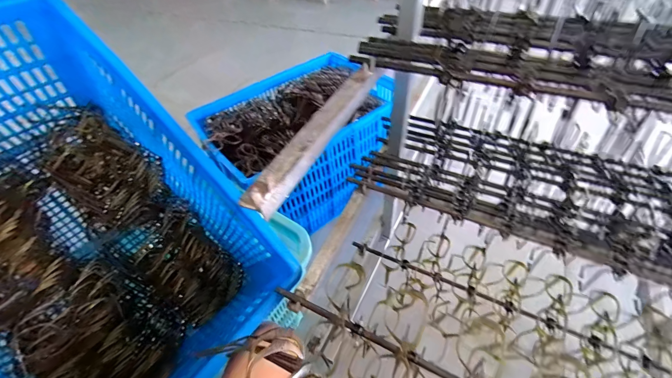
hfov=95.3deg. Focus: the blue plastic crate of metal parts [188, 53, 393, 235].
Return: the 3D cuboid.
[{"bbox_3d":[-0.134,-0.182,1.170,0.628,0.348,0.459,-32,52,-22],"label":"blue plastic crate of metal parts"}]

